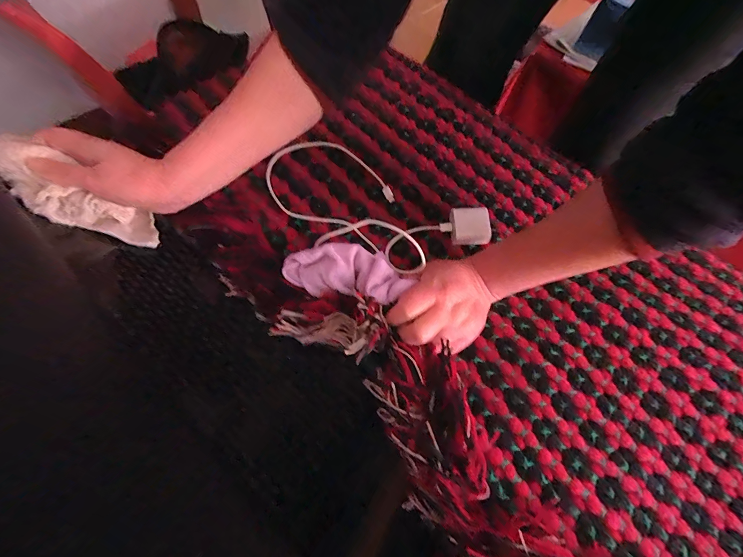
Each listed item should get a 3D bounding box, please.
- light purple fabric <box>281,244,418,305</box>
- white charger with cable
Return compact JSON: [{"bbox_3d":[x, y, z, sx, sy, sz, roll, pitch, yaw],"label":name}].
[{"bbox_3d":[-0.029,-0.008,0.350,0.132,0.029,0.052,9,66,10],"label":"light purple fabric"},{"bbox_3d":[-0.003,-0.093,0.412,0.294,0.031,0.138,31,68,11],"label":"white charger with cable"}]

